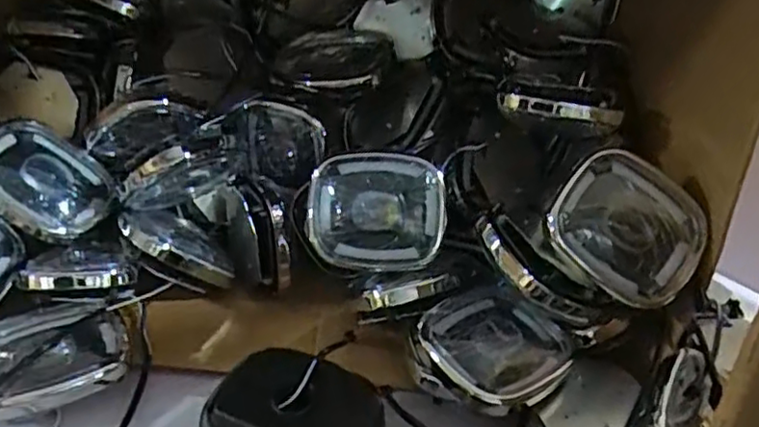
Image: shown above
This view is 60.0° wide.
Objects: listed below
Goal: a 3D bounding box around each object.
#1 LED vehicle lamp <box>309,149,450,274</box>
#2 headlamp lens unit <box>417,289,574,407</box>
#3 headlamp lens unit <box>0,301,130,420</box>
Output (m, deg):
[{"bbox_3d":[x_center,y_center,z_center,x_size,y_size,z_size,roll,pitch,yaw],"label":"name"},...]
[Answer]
[{"bbox_3d":[-0.002,-0.002,0.561,0.117,0.097,0.040,6,6,12],"label":"LED vehicle lamp"},{"bbox_3d":[0.088,0.113,0.503,0.113,0.061,0.096,-5,27,-23],"label":"headlamp lens unit"},{"bbox_3d":[-0.259,0.115,0.500,0.132,0.047,0.099,-13,30,-35],"label":"headlamp lens unit"}]

